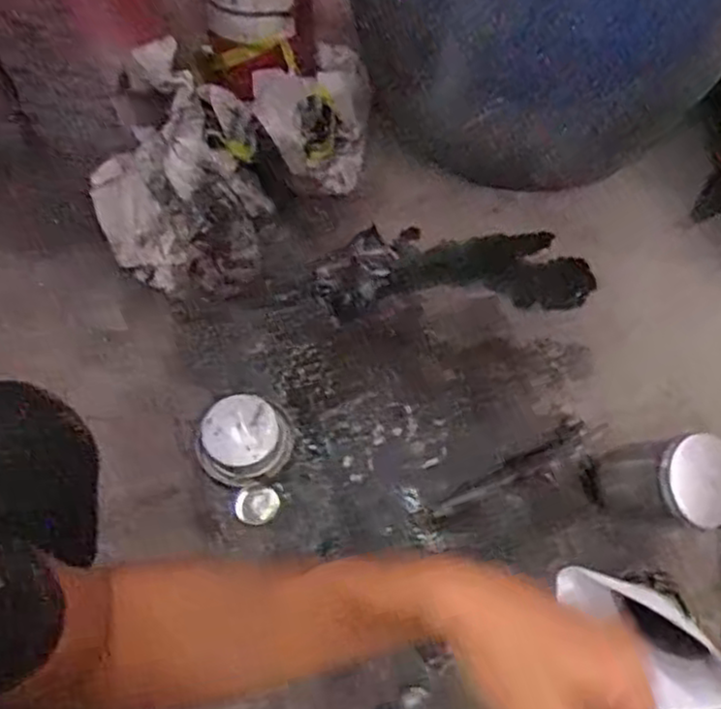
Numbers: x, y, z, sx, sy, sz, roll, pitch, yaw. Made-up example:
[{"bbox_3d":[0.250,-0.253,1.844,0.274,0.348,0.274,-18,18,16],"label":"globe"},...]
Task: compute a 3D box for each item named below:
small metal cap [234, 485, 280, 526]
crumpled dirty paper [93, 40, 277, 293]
[{"bbox_3d":[-0.104,0.152,0.747,0.044,0.011,0.036,-11,61,-4],"label":"small metal cap"},{"bbox_3d":[-0.206,-0.201,0.834,0.191,0.131,0.241,-15,61,-6],"label":"crumpled dirty paper"}]

